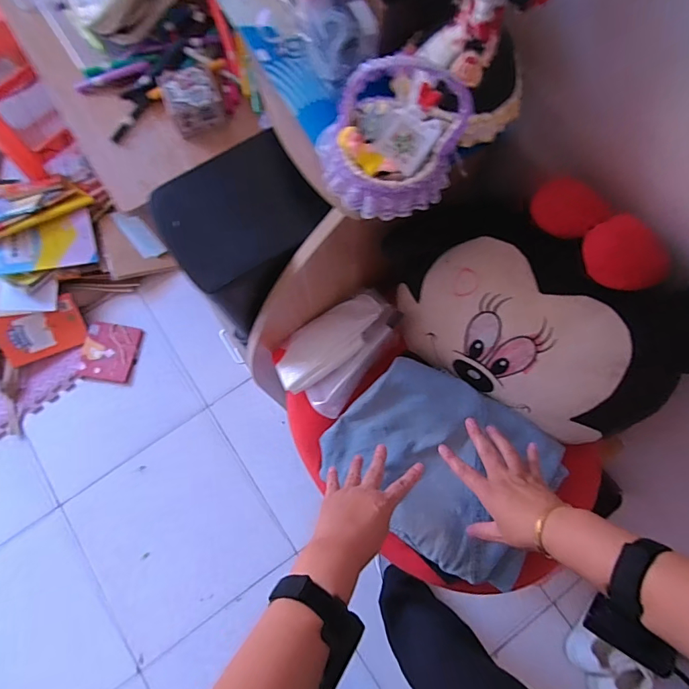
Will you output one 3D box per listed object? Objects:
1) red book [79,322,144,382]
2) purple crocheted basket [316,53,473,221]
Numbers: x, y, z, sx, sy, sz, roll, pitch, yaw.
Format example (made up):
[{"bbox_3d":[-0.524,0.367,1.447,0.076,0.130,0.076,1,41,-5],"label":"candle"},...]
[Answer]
[{"bbox_3d":[-0.754,0.024,1.391,0.167,0.023,0.176,9,74,2],"label":"red book"},{"bbox_3d":[0.046,-0.208,0.415,0.134,0.123,0.116,-9,74,-3],"label":"purple crocheted basket"}]

